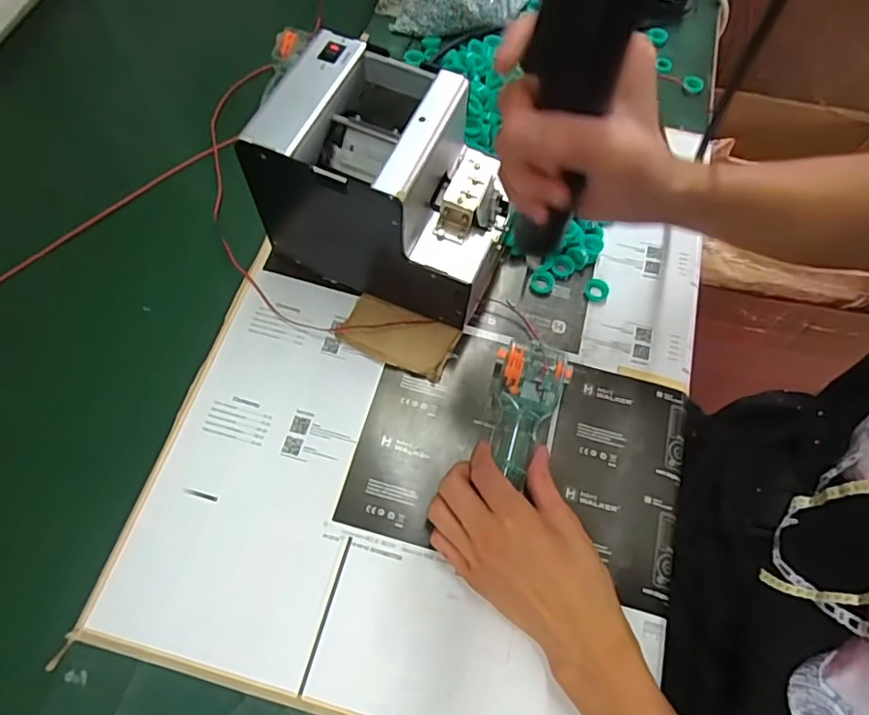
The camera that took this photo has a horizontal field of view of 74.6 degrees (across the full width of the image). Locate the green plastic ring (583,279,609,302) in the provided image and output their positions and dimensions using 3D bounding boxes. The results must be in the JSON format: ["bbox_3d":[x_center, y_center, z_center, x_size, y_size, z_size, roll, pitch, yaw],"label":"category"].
[{"bbox_3d":[0.148,-0.061,0.522,0.022,0.009,0.020,1,66,-1],"label":"green plastic ring"}]

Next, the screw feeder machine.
[{"bbox_3d":[-0.036,-0.135,0.461,0.187,0.152,0.130,18,67,7],"label":"screw feeder machine"}]

